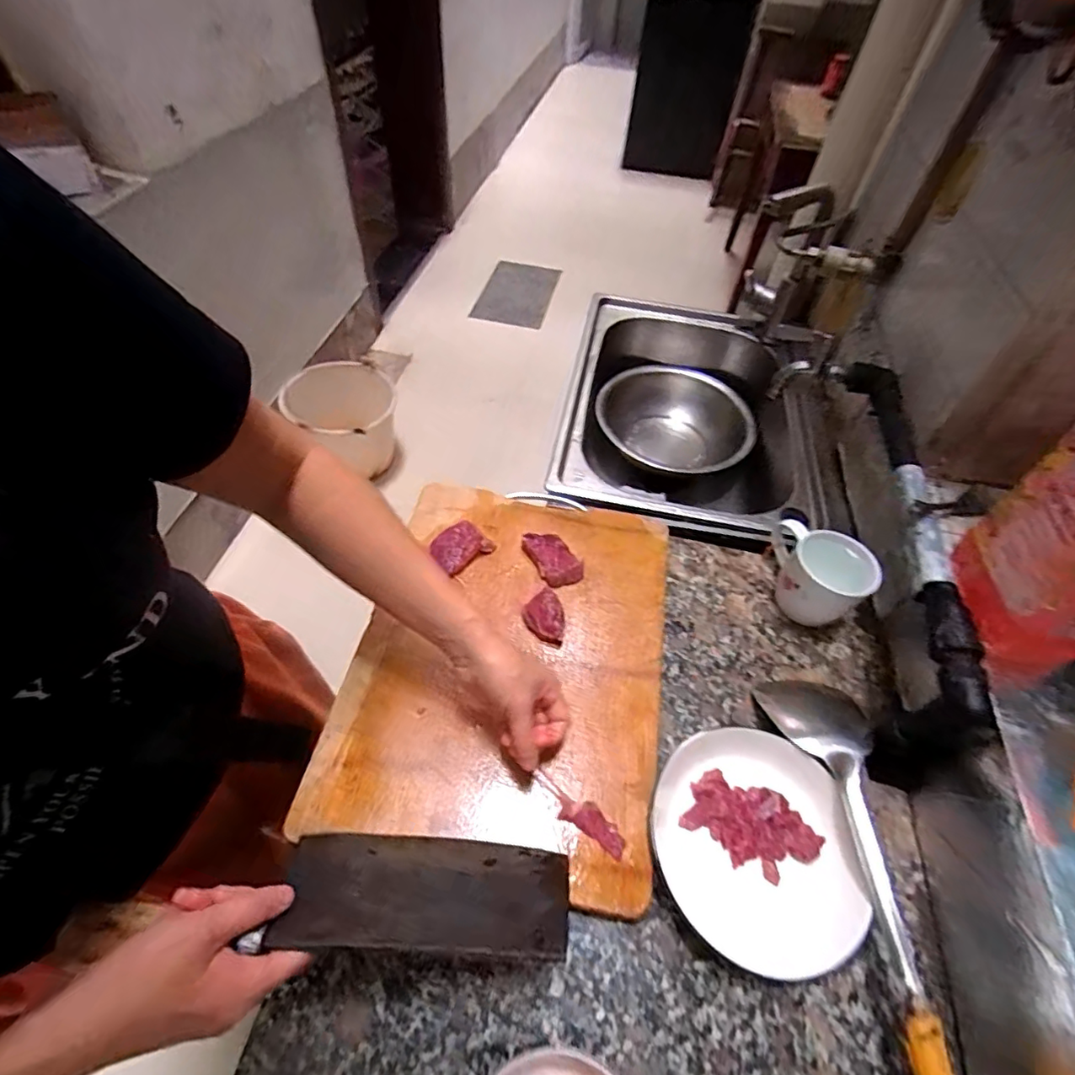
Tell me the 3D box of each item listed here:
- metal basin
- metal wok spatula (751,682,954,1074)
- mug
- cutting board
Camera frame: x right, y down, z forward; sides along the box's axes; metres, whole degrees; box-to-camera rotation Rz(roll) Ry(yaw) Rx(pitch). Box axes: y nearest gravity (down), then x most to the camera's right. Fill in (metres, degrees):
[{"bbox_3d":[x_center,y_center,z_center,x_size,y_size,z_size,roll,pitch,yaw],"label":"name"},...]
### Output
[{"bbox_3d":[0.249,-0.193,1.017,0.279,0.119,0.279,2,53,-2],"label":"metal basin"},{"bbox_3d":[0.277,0.284,0.431,0.091,0.065,0.370,-2,53,-5],"label":"metal wok spatula"},{"bbox_3d":[0.297,0.031,0.585,0.087,0.079,0.115,-31,61,-24],"label":"mug"},{"bbox_3d":[-0.025,0.108,0.532,0.290,0.026,0.381,9,53,4],"label":"cutting board"}]

